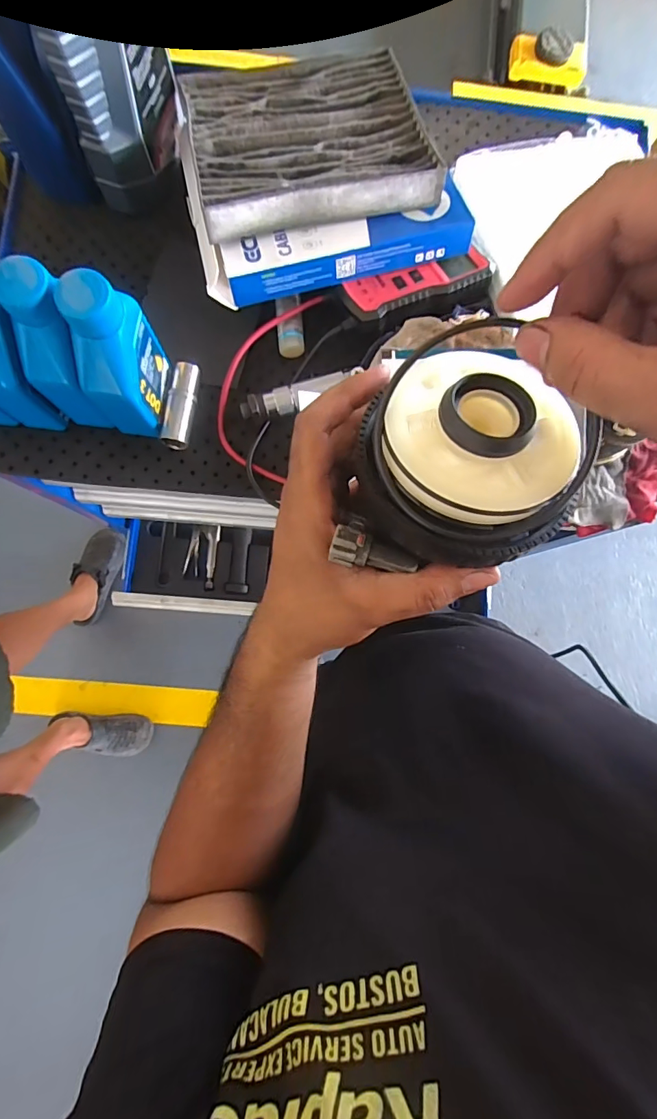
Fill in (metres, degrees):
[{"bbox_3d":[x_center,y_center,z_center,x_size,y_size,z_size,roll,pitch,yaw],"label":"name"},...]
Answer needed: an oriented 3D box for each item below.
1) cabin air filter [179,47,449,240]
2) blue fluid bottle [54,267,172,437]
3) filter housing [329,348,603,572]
[{"bbox_3d":[-0.021,-0.391,0.422,0.204,0.026,0.199,-12,70,-4],"label":"cabin air filter"},{"bbox_3d":[-0.174,-0.163,0.374,0.045,0.123,0.079,7,82,-2],"label":"blue fluid bottle"},{"bbox_3d":[0.058,-0.043,0.198,0.087,0.049,0.095,1,83,-6],"label":"filter housing"}]

